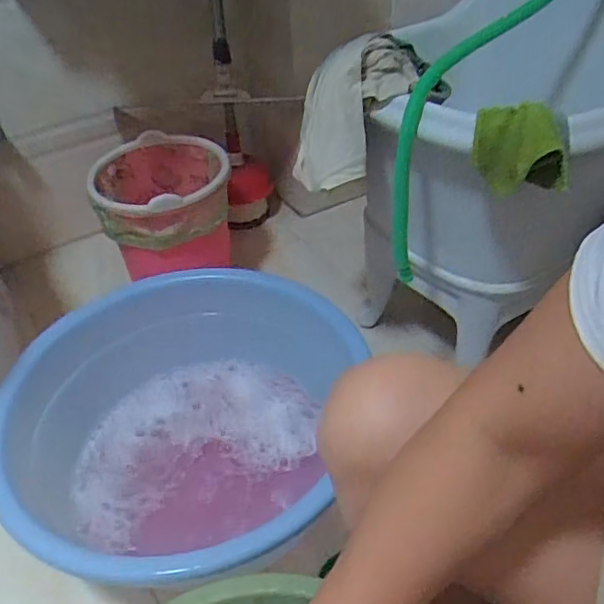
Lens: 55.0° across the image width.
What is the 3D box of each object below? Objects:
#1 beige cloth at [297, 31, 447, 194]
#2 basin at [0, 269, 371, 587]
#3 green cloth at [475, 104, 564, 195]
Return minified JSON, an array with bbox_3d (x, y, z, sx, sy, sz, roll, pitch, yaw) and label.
[{"bbox_3d":[0.079,-0.262,0.753,0.209,0.144,0.116,-31,49,-26],"label":"beige cloth"},{"bbox_3d":[-0.182,0.181,0.822,0.456,0.204,0.475,-2,43,2],"label":"basin"},{"bbox_3d":[0.242,-0.168,0.641,0.102,0.075,0.070,11,45,16],"label":"green cloth"}]

